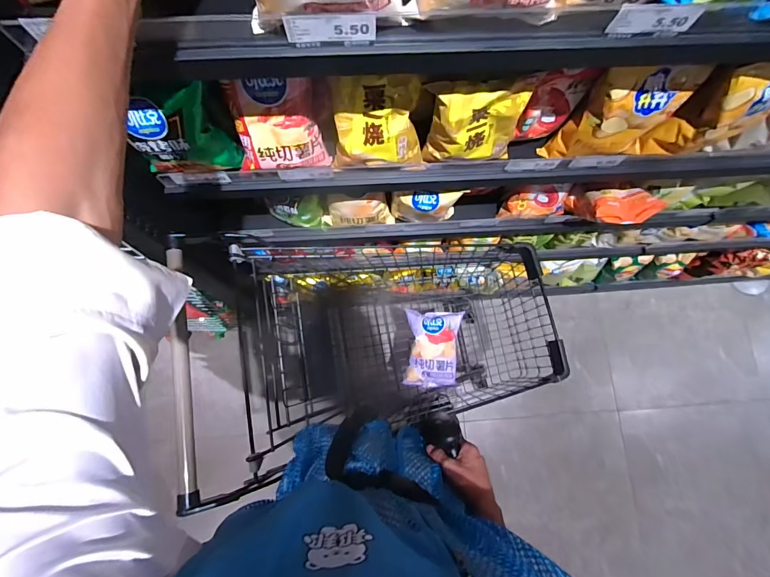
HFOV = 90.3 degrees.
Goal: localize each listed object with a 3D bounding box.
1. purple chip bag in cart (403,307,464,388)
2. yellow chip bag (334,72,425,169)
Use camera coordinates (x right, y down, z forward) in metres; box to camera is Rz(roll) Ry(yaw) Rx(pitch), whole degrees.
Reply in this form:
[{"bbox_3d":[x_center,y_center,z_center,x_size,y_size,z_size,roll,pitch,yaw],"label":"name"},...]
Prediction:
[{"bbox_3d":[0.132,0.164,1.040,0.140,0.057,0.199,3,77,-1],"label":"purple chip bag in cart"},{"bbox_3d":[-0.008,-0.246,0.587,0.142,0.153,0.054,-4,77,-2],"label":"yellow chip bag"}]

